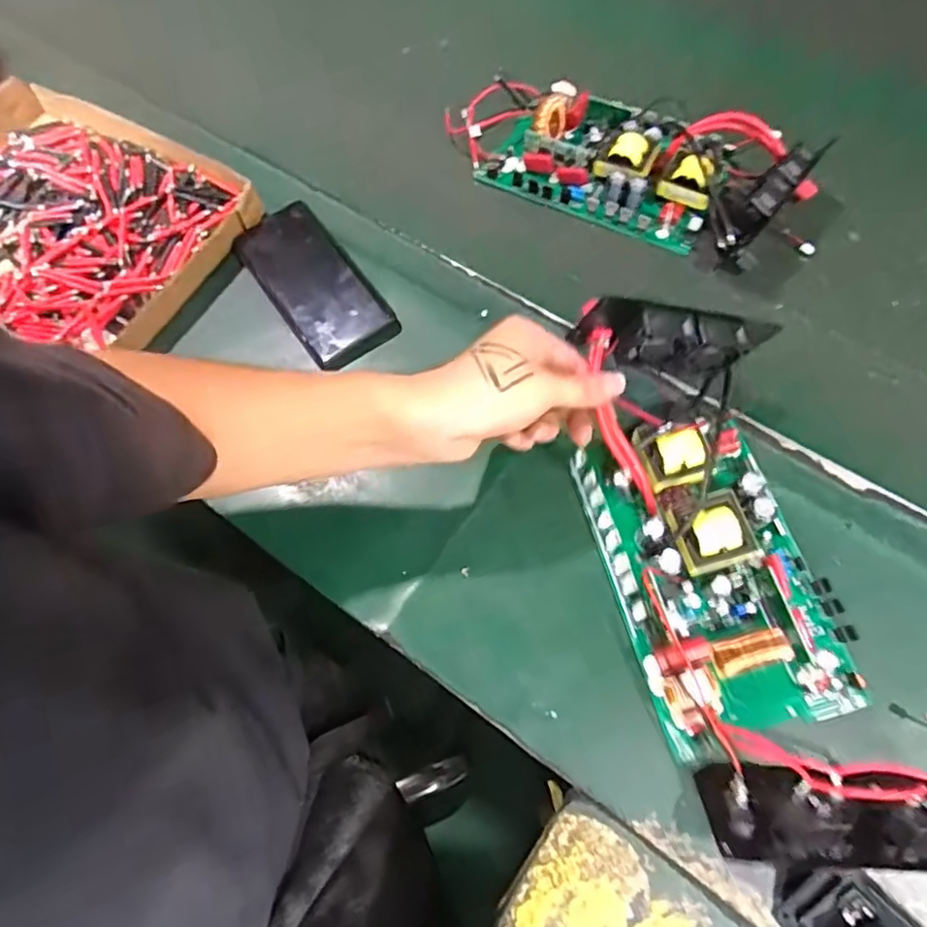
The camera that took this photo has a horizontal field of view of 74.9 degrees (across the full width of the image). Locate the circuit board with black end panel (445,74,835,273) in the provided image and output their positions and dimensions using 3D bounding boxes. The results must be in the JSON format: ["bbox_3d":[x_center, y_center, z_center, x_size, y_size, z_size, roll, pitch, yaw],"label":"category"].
[{"bbox_3d":[0.149,-0.286,0.553,0.323,0.058,0.136,27,71,13],"label":"circuit board with black end panel"}]

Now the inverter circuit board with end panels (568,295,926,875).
[{"bbox_3d":[0.165,0.065,0.383,0.125,0.100,0.336,-14,73,-3],"label":"inverter circuit board with end panels"}]

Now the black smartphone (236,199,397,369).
[{"bbox_3d":[-0.131,-0.158,0.524,0.076,0.017,0.167,-34,70,-11],"label":"black smartphone"}]

